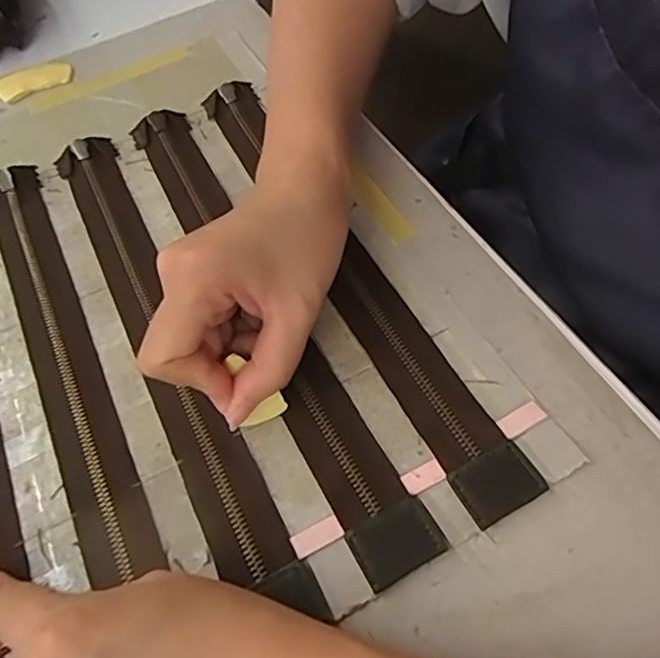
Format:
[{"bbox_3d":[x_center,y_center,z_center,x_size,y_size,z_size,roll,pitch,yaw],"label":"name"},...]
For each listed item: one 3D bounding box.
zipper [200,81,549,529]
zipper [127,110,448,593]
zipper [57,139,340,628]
[{"bbox_3d":[0.004,-0.041,0.322,0.033,0.007,0.314,-25,61,-12],"label":"zipper"},{"bbox_3d":[-0.041,-0.019,0.313,0.034,0.006,0.315,-25,61,-12],"label":"zipper"},{"bbox_3d":[-0.090,0.000,0.306,0.033,0.008,0.306,-25,60,-12],"label":"zipper"}]

